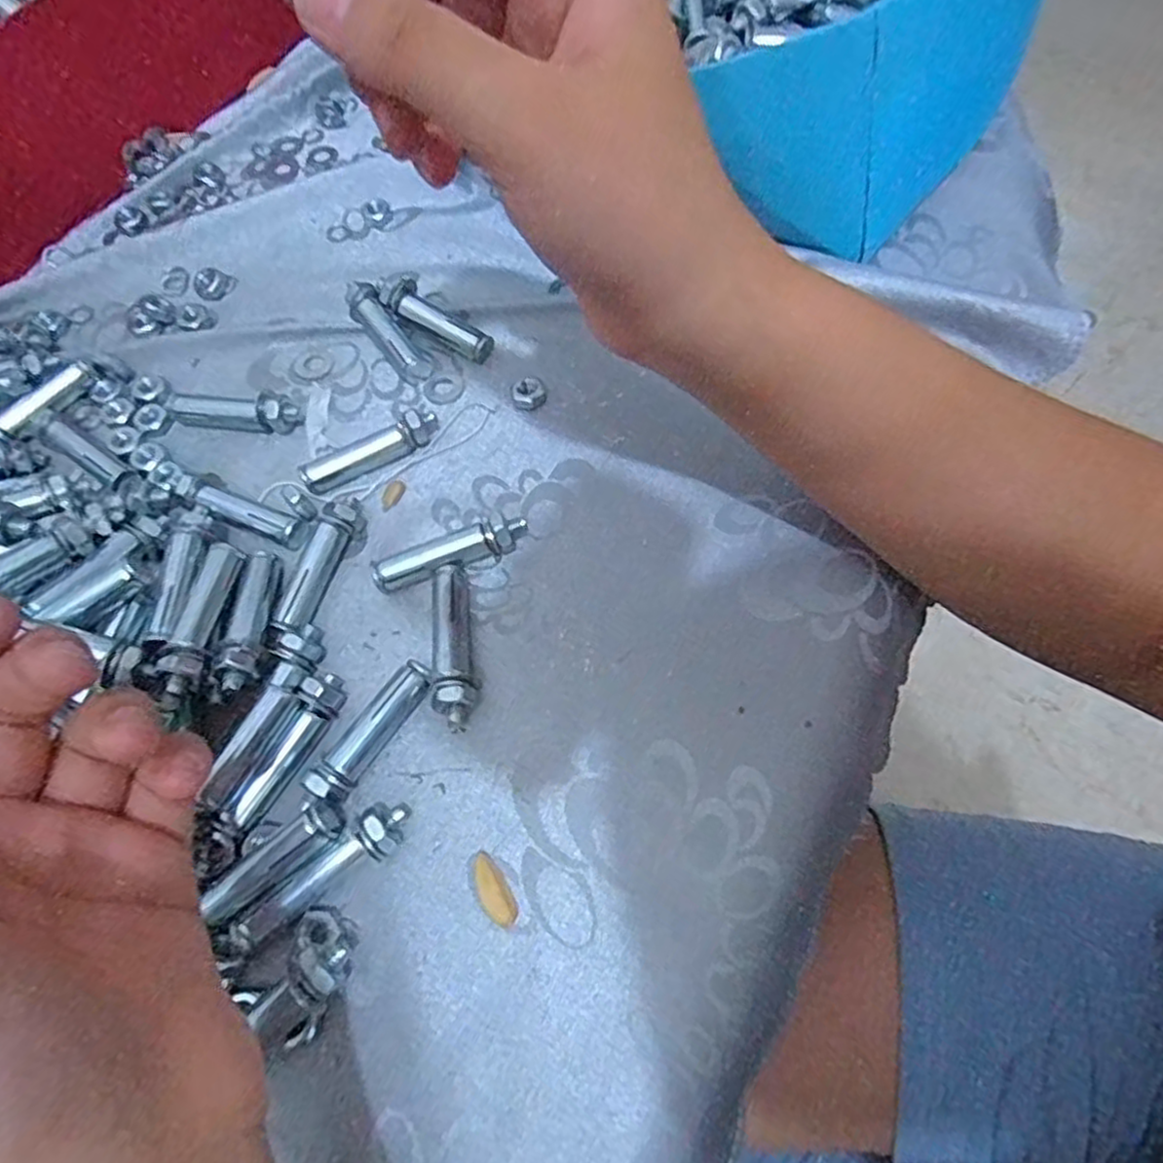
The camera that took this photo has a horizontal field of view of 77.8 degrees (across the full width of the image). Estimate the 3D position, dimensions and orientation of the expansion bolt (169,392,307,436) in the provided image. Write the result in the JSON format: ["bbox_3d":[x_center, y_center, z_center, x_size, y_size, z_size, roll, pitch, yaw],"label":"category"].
[{"bbox_3d":[-0.142,-0.070,0.291,0.058,0.010,0.013,7,64,7],"label":"expansion bolt"}]

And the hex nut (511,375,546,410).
[{"bbox_3d":[-0.021,-0.077,0.291,0.013,0.007,0.012,-15,64,-4],"label":"hex nut"}]

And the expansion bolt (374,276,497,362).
[{"bbox_3d":[-0.062,-0.110,0.302,0.055,0.015,0.014,34,69,2],"label":"expansion bolt"}]

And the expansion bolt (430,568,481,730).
[{"bbox_3d":[-0.042,0.021,0.241,0.014,0.014,0.054,-6,63,1],"label":"expansion bolt"}]

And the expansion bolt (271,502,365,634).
[{"bbox_3d":[-0.092,-0.007,0.257,0.012,0.013,0.056,11,65,9],"label":"expansion bolt"}]

